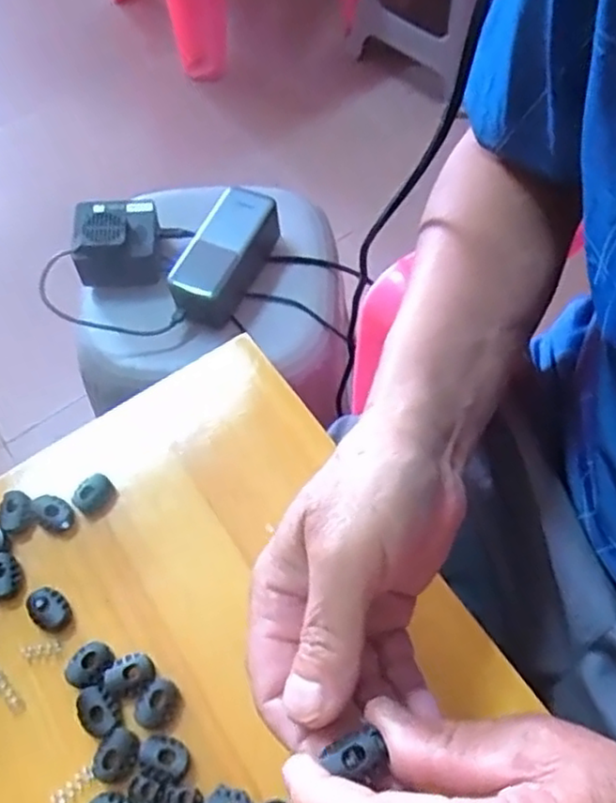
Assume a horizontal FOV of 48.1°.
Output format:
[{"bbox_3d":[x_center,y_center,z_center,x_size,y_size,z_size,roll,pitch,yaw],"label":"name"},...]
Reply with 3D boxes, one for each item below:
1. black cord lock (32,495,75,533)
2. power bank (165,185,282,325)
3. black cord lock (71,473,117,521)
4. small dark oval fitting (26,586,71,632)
[{"bbox_3d":[-0.133,0.058,0.361,0.022,0.010,0.016,38,71,20],"label":"black cord lock"},{"bbox_3d":[-0.080,-0.139,0.666,0.059,0.047,0.133,23,66,15],"label":"power bank"},{"bbox_3d":[-0.113,0.050,0.365,0.021,0.012,0.019,-39,67,-16],"label":"black cord lock"},{"bbox_3d":[-0.128,0.102,0.338,0.022,0.010,0.017,34,69,19],"label":"small dark oval fitting"}]

